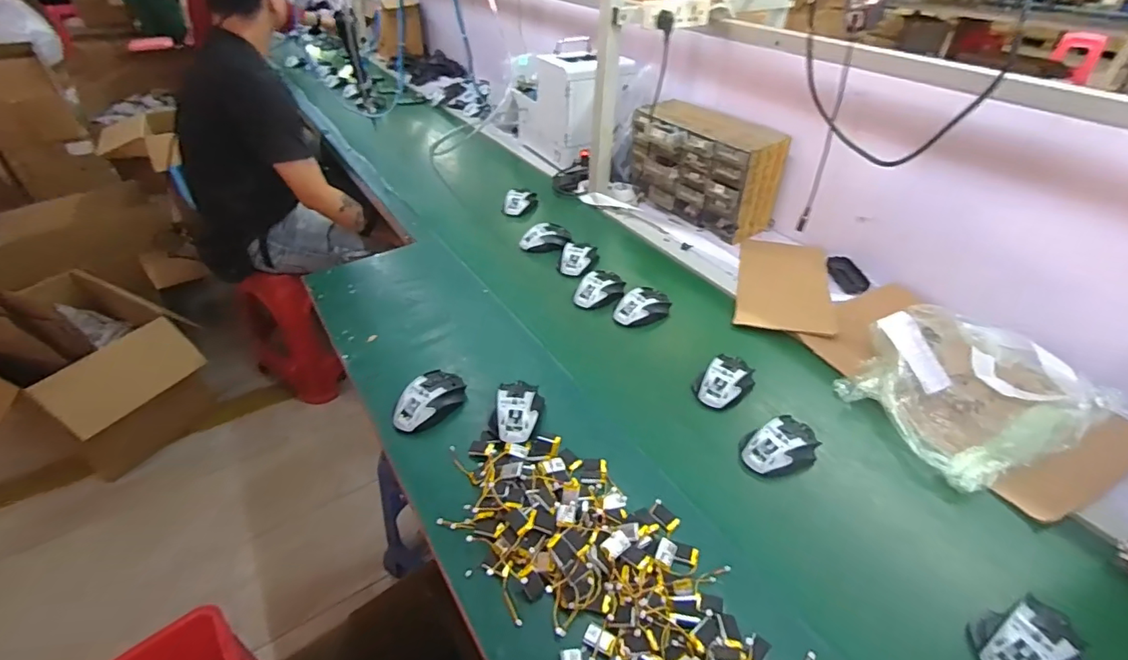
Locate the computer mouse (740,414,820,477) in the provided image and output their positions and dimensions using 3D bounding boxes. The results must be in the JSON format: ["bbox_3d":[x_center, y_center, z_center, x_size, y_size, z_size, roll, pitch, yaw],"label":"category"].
[{"bbox_3d":[0.301,0.161,0.710,0.113,0.041,0.073,-17,43,-18],"label":"computer mouse"}]

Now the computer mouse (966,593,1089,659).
[{"bbox_3d":[0.473,0.317,0.518,0.110,0.032,0.069,-15,42,-16],"label":"computer mouse"}]

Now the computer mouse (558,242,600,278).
[{"bbox_3d":[0.030,-0.152,1.075,0.076,0.037,0.097,11,42,13],"label":"computer mouse"}]

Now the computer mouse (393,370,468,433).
[{"bbox_3d":[-0.201,0.102,0.760,0.071,0.038,0.117,30,49,31],"label":"computer mouse"}]

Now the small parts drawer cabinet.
[{"bbox_3d":[0.313,-0.380,1.203,0.165,0.209,0.351,-32,49,-31],"label":"small parts drawer cabinet"}]

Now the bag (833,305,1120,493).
[{"bbox_3d":[0.624,0.061,0.786,0.367,0.076,0.288,-19,44,-20],"label":"bag"}]

